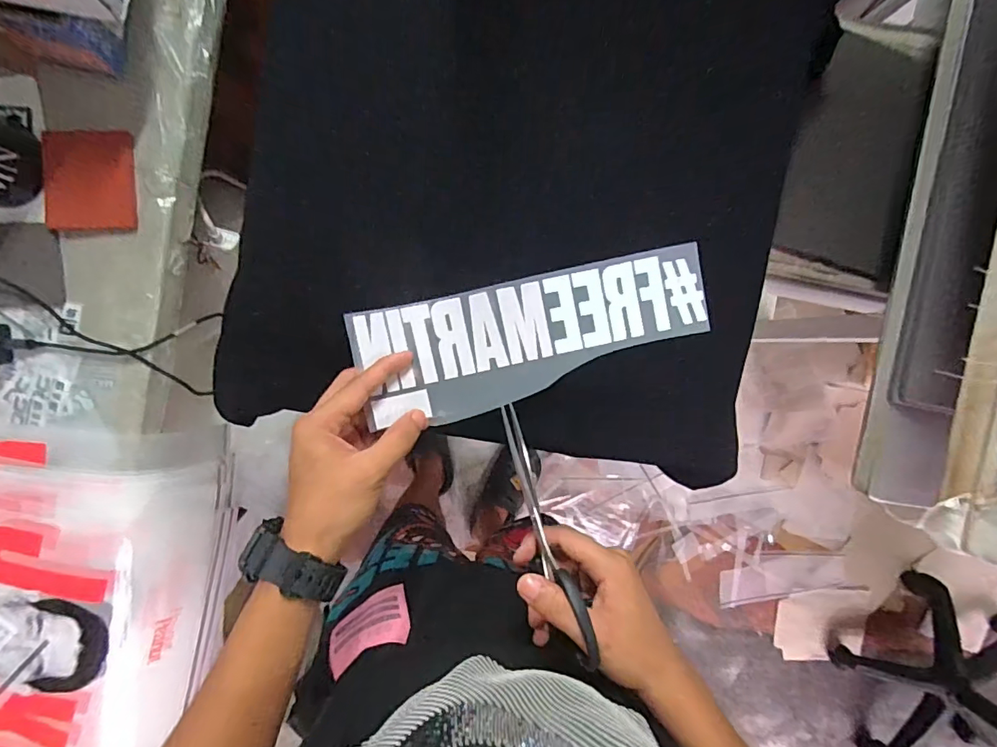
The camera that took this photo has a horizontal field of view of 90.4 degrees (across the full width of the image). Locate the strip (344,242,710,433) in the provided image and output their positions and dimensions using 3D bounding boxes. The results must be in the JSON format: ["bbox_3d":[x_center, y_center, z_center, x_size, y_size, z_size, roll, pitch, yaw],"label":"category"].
[{"bbox_3d":[0.033,-0.029,0.385,0.272,0.011,0.090,-13,92,-6],"label":"strip"}]

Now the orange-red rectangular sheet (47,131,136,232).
[{"bbox_3d":[-0.386,-0.183,0.468,0.075,0.009,0.090,-2,93,-5],"label":"orange-red rectangular sheet"}]

